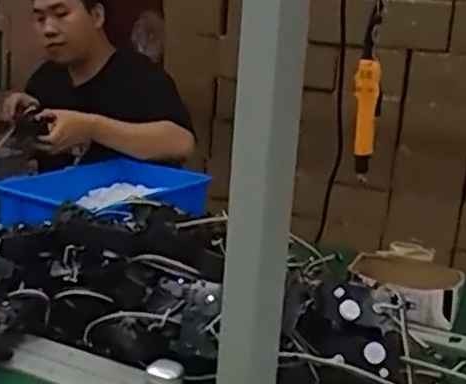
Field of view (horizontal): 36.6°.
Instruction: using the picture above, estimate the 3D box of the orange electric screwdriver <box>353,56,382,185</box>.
[{"bbox_3d":[0.230,-0.130,1.233,0.048,0.198,0.029,7,15,10],"label":"orange electric screwdriver"}]

